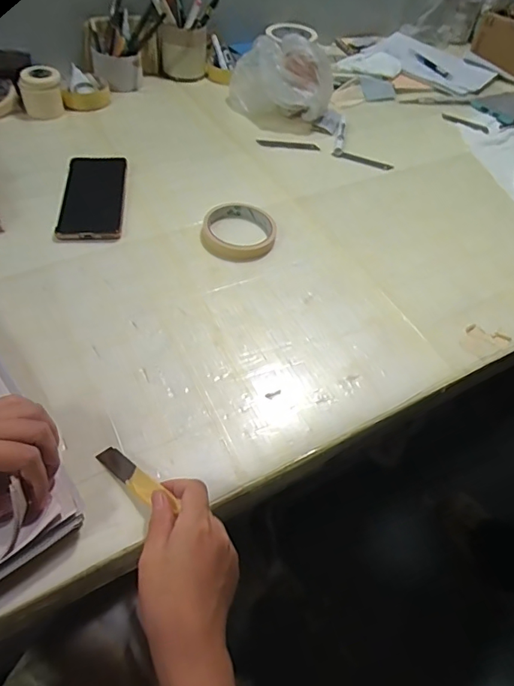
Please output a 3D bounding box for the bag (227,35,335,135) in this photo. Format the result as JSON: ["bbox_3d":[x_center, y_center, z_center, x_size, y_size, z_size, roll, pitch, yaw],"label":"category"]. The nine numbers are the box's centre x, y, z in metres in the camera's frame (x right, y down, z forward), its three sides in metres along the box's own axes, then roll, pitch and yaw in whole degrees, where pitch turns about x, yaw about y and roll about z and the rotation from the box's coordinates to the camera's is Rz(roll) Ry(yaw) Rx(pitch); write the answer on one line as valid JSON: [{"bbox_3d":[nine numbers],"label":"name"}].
[{"bbox_3d":[0.041,-0.452,0.828,0.171,0.122,0.162,4,51,-3],"label":"bag"}]

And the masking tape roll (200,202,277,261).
[{"bbox_3d":[-0.025,-0.145,0.614,0.094,0.019,0.096,3,51,-4],"label":"masking tape roll"}]

